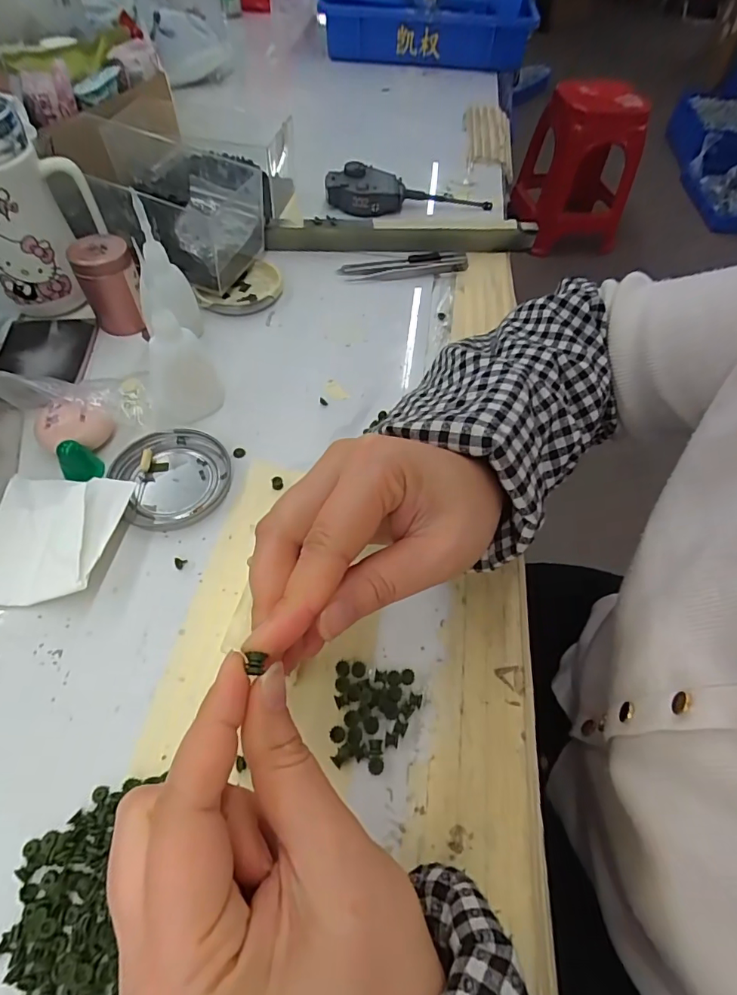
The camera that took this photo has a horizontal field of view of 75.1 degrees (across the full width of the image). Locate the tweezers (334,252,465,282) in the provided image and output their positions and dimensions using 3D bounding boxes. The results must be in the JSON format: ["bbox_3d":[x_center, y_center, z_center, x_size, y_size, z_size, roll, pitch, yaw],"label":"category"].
[{"bbox_3d":[0.038,-0.234,0.483,0.132,0.010,0.035,-11,58,-11],"label":"tweezers"}]

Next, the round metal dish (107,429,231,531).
[{"bbox_3d":[-0.131,-0.014,0.325,0.073,0.010,0.071,2,56,-3],"label":"round metal dish"}]

